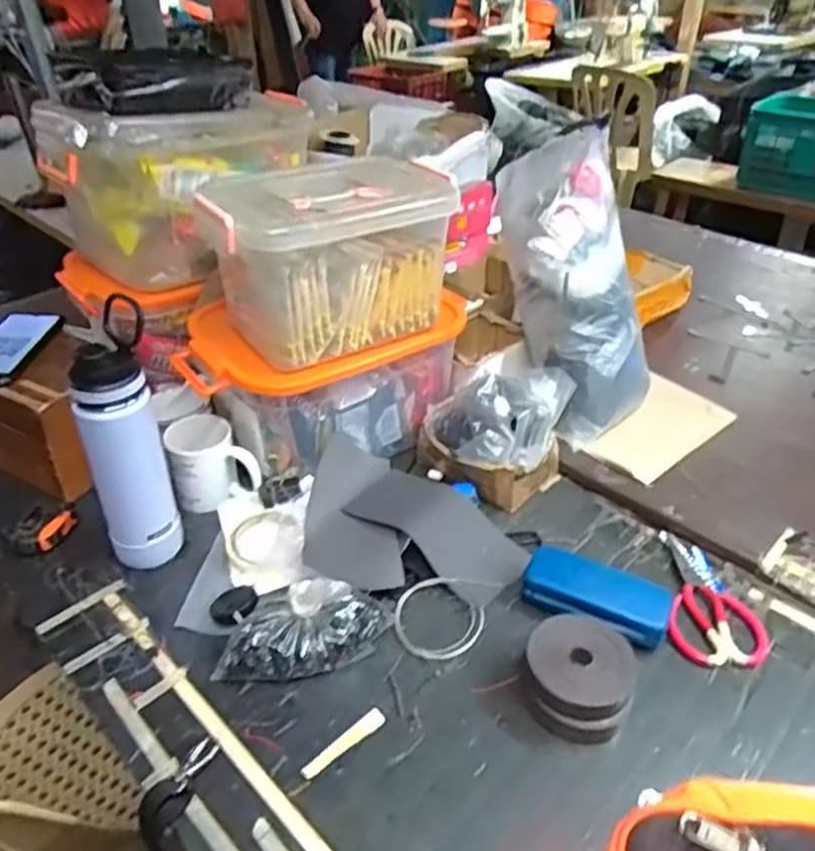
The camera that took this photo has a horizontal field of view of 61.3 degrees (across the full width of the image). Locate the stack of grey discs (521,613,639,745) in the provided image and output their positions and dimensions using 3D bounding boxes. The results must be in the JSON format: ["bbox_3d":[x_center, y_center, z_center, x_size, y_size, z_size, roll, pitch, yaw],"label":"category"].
[{"bbox_3d":[0.158,0.234,0.642,0.099,0.059,0.091,5,36,8],"label":"stack of grey discs"}]

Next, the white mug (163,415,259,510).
[{"bbox_3d":[-0.246,0.043,0.870,0.101,0.087,0.088,-14,37,-18],"label":"white mug"}]

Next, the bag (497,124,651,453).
[{"bbox_3d":[0.243,-0.189,0.982,0.149,0.412,0.128,-14,2,-17],"label":"bag"}]

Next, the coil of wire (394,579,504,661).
[{"bbox_3d":[0.038,0.197,0.734,0.091,0.009,0.119,13,38,19],"label":"coil of wire"}]

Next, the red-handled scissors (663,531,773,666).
[{"bbox_3d":[0.337,0.188,0.758,0.100,0.015,0.184,9,37,14],"label":"red-handled scissors"}]

